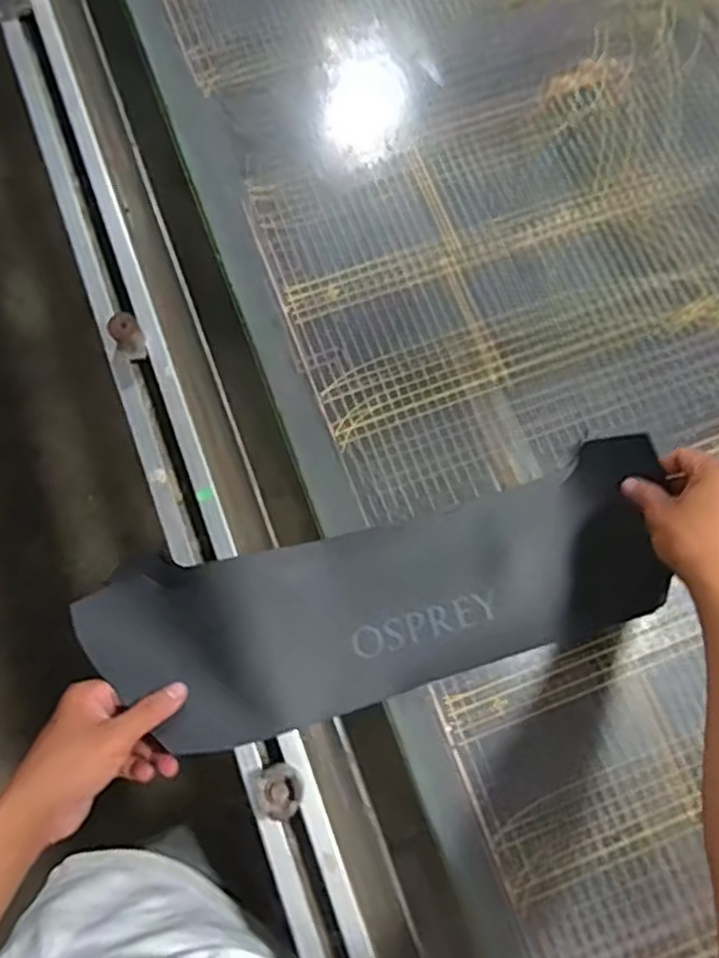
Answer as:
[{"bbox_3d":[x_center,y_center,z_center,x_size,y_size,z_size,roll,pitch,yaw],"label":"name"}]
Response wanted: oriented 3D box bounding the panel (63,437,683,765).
[{"bbox_3d":[0.042,0.097,0.562,0.475,0.051,0.146,-14,77,-9],"label":"panel"}]

